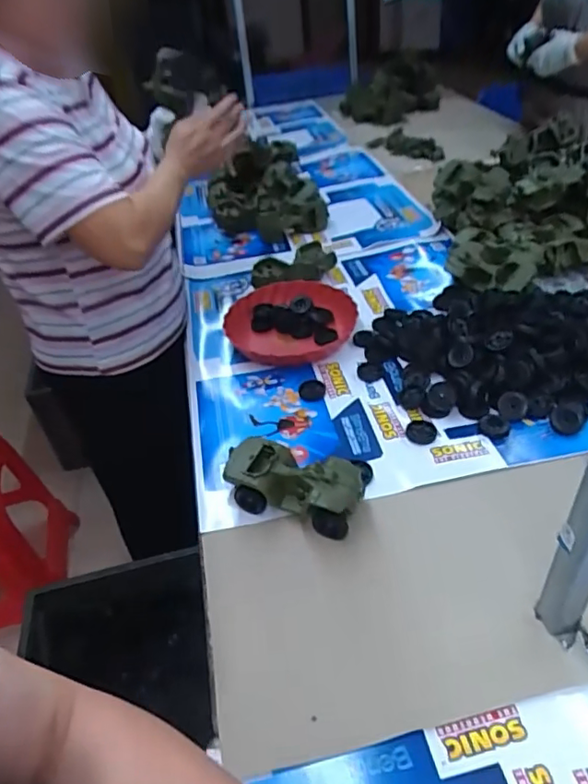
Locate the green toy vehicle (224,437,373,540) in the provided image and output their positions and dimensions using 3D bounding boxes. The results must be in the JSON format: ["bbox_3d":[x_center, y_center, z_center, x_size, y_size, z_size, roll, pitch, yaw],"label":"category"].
[{"bbox_3d":[0.001,0.119,0.729,0.178,0.074,0.082,13,44,22],"label":"green toy vehicle"}]

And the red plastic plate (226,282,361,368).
[{"bbox_3d":[-0.004,-0.128,1.052,0.238,0.061,0.238,-4,40,4],"label":"red plastic plate"}]

